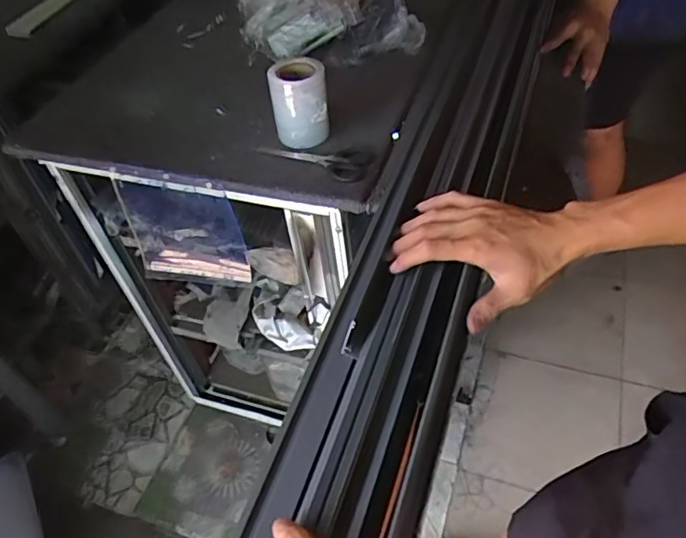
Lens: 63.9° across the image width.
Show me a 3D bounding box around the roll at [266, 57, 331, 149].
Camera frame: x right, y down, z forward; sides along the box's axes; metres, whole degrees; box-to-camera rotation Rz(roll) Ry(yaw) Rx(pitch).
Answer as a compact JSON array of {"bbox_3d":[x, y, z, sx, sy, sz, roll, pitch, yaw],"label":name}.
[{"bbox_3d":[-0.061,-0.242,0.791,0.077,0.114,0.084,-3,48,4],"label":"roll"}]

